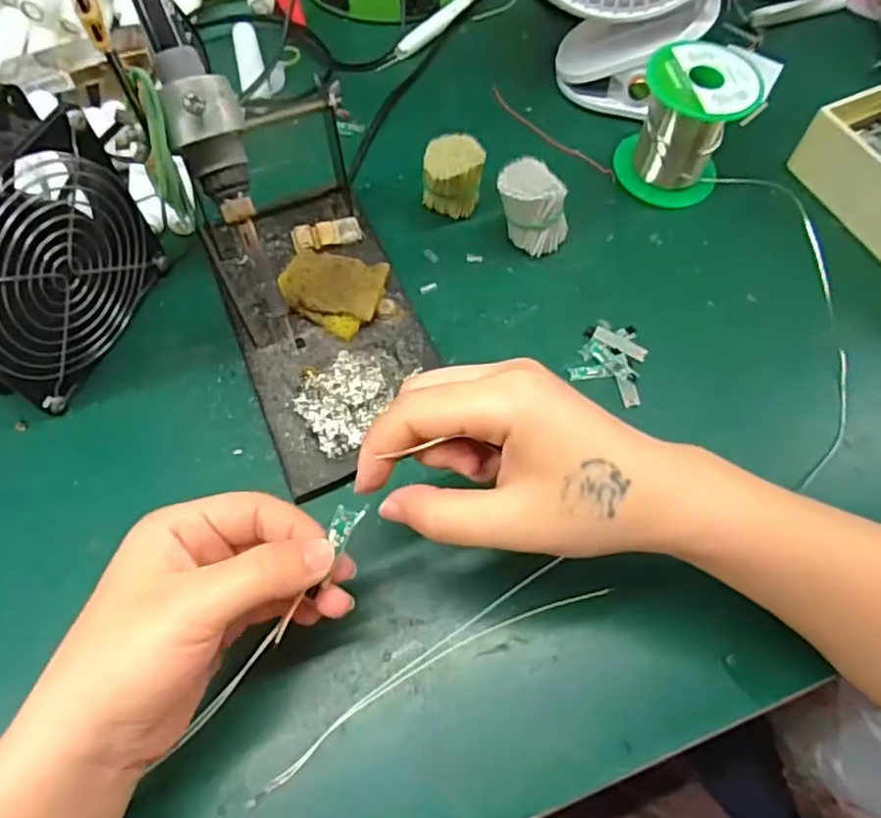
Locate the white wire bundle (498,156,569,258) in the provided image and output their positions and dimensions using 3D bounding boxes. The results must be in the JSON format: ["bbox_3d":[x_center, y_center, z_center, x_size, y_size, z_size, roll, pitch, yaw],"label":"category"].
[{"bbox_3d":[0.056,-0.121,0.389,0.042,0.048,0.031,30,67,14],"label":"white wire bundle"}]

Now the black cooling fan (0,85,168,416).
[{"bbox_3d":[-0.212,-0.074,0.331,0.048,0.121,0.120,24,66,12],"label":"black cooling fan"}]

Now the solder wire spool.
[{"bbox_3d":[0.155,-0.180,0.405,0.066,0.070,0.066,20,65,10],"label":"solder wire spool"}]

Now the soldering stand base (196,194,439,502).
[{"bbox_3d":[-0.066,-0.049,0.371,0.100,0.023,0.187,-20,65,-10],"label":"soldering stand base"}]

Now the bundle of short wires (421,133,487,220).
[{"bbox_3d":[0.008,-0.141,0.399,0.036,0.048,0.030,2,63,1],"label":"bundle of short wires"}]

